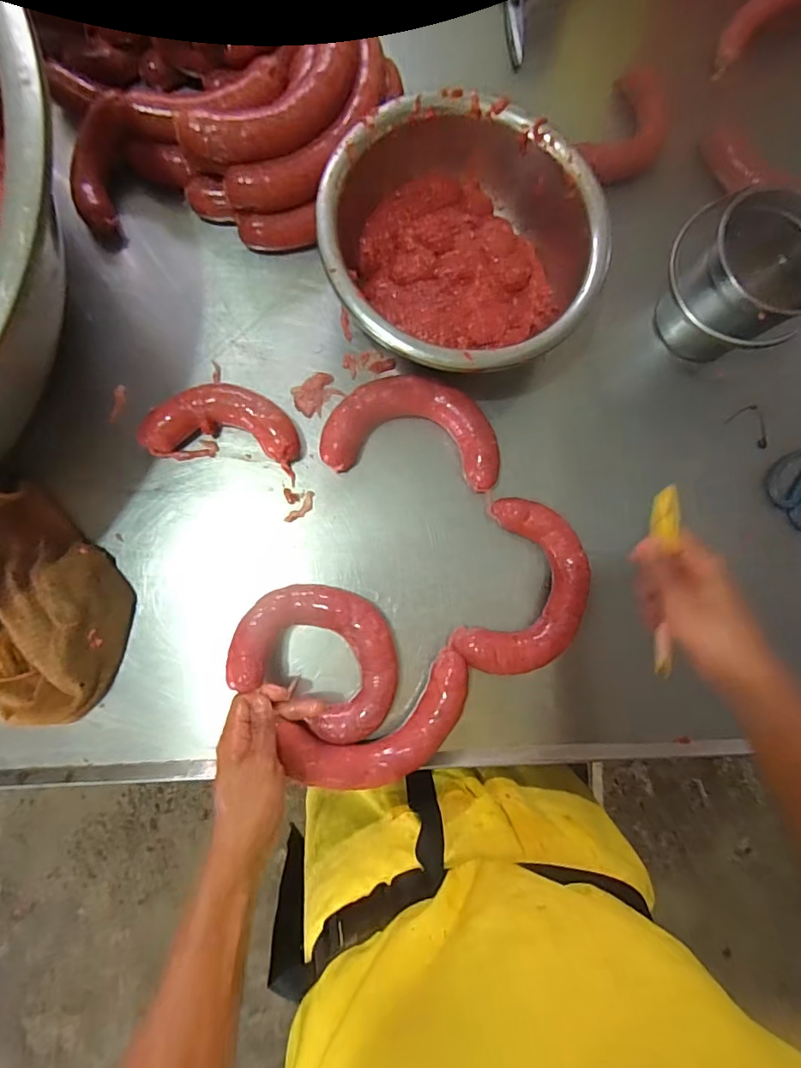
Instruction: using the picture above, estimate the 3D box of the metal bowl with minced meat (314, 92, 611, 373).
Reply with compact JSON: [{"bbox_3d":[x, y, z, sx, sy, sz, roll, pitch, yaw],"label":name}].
[{"bbox_3d":[0.060,-0.300,0.548,0.278,0.116,0.281,1,82,-5],"label":"metal bowl with minced meat"}]

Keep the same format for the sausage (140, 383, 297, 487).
[{"bbox_3d":[-0.191,-0.114,0.537,0.163,0.040,0.088,13,81,-3],"label":"sausage"}]

